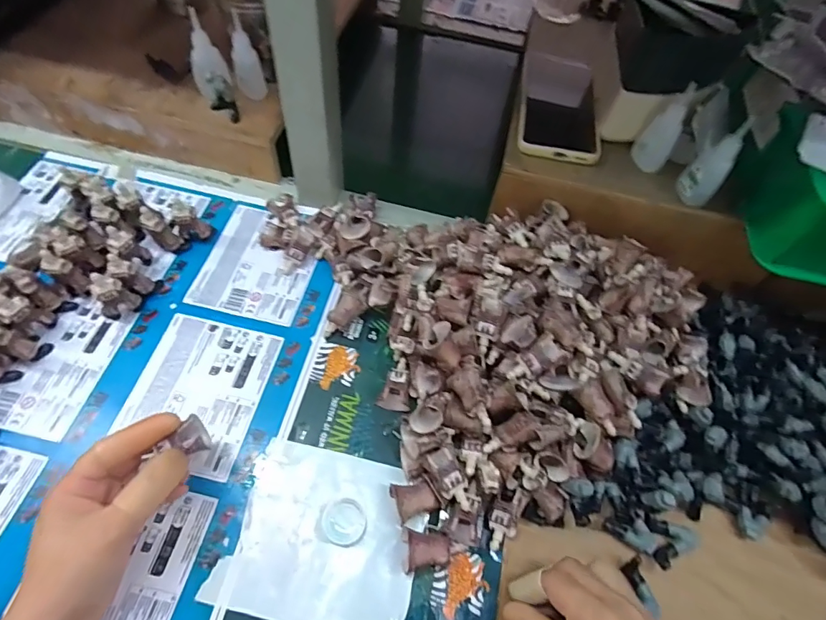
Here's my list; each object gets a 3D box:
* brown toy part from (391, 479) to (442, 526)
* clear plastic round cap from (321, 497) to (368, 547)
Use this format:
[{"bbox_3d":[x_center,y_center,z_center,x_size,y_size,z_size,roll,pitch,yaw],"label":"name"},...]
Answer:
[{"bbox_3d":[0.001,0.149,0.357,0.033,0.017,0.028,-21,63,-16],"label":"brown toy part"},{"bbox_3d":[-0.053,0.164,0.348,0.034,0.007,0.032,2,60,-3],"label":"clear plastic round cap"}]

